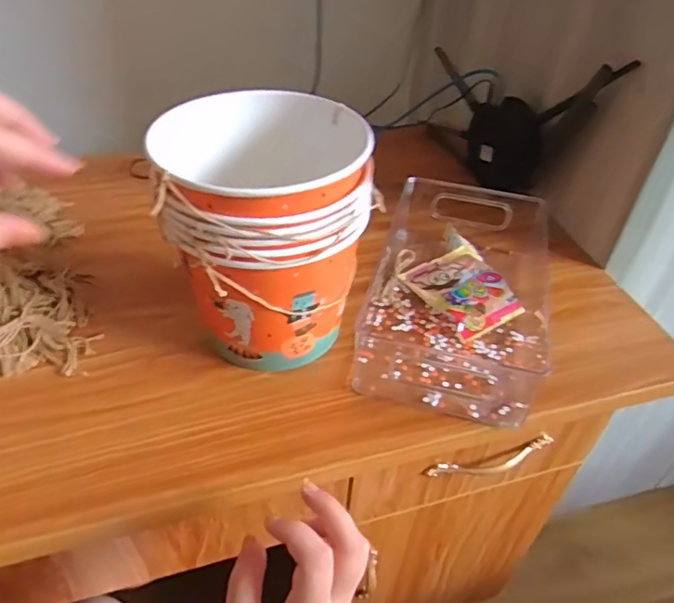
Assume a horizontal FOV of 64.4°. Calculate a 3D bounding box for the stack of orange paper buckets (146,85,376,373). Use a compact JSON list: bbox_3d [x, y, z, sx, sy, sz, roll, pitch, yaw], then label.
[{"bbox_3d":[-0.062,-0.052,0.464,0.158,0.192,0.159,-13,45,-17],"label":"stack of orange paper buckets"}]

